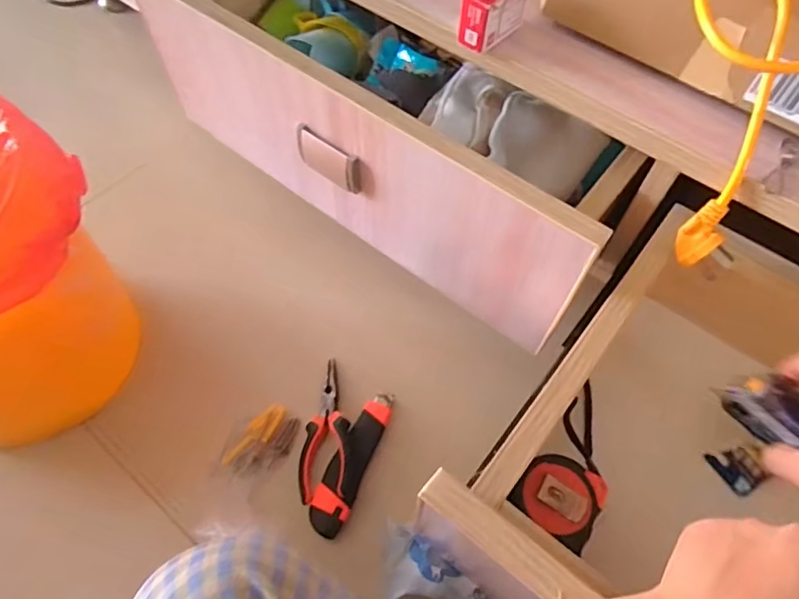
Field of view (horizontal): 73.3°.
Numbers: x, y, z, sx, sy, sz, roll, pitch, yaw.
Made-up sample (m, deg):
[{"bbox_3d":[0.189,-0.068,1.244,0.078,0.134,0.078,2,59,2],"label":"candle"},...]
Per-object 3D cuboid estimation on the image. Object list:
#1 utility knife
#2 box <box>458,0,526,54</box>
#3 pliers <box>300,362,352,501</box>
[{"bbox_3d":[-0.048,0.162,0.552,0.039,0.019,0.152,19,61,9],"label":"utility knife"},{"bbox_3d":[0.071,-0.220,0.408,0.025,0.037,0.054,38,66,19],"label":"box"},{"bbox_3d":[-0.077,0.134,0.571,0.048,0.010,0.151,-8,54,12],"label":"pliers"}]

